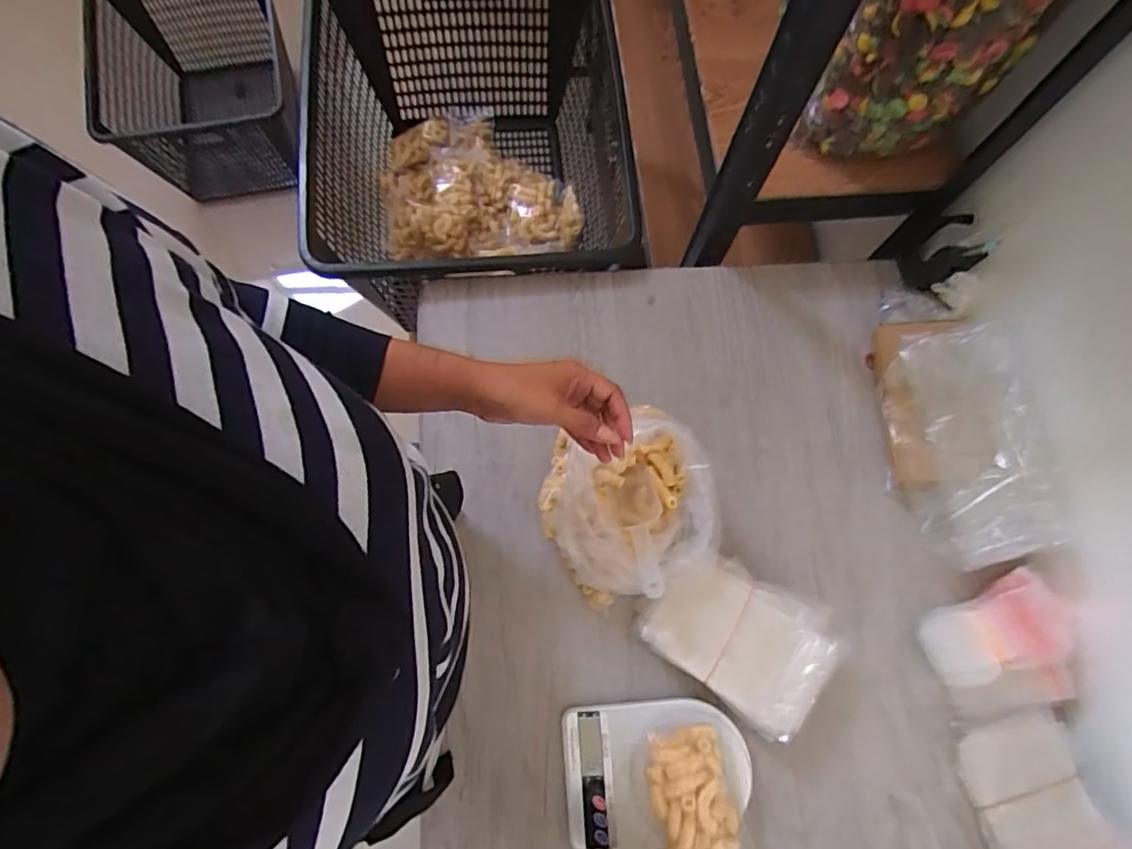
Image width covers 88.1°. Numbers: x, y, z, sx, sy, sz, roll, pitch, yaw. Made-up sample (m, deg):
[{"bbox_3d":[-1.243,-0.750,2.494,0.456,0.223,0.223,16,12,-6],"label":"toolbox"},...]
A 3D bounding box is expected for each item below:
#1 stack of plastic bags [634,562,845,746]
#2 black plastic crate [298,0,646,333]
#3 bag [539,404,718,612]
[{"bbox_3d":[0.181,0.218,0.616,0.182,0.048,0.134,37,77,8],"label":"stack of plastic bags"},{"bbox_3d":[-0.137,-0.412,0.938,0.434,0.307,0.553,-3,75,-3],"label":"black plastic crate"},{"bbox_3d":[0.066,0.086,0.621,0.172,0.115,0.182,-19,74,-6],"label":"bag"}]

